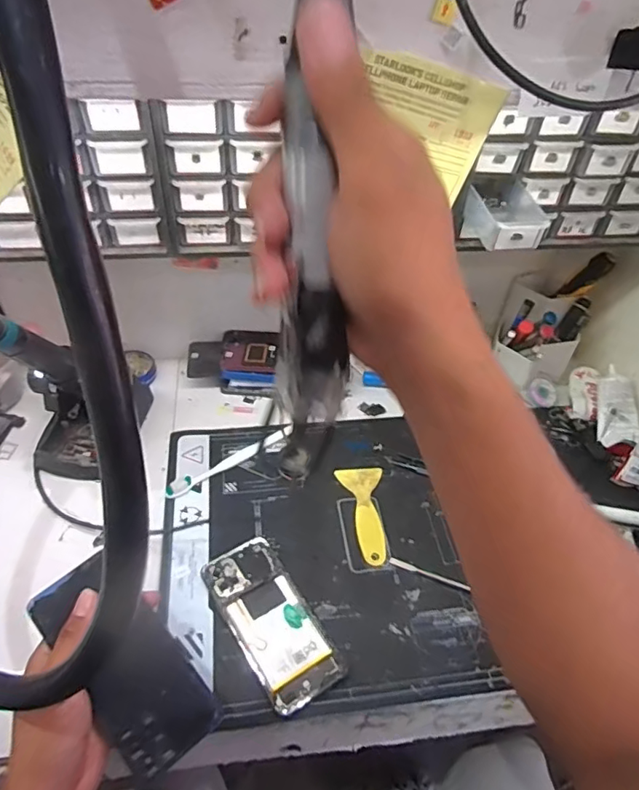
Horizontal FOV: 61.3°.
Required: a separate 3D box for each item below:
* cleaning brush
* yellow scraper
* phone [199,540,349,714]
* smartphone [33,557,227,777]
[{"bbox_3d":[-0.105,0.076,0.652,0.171,0.010,0.020,-27,54,-27],"label":"cleaning brush"},{"bbox_3d":[0.048,0.135,0.612,0.051,0.004,0.118,2,46,-3],"label":"yellow scraper"},{"bbox_3d":[-0.047,0.213,0.519,0.071,0.014,0.163,-24,53,-25],"label":"phone"},{"bbox_3d":[-0.145,0.201,0.409,0.074,0.007,0.159,-32,86,-25],"label":"smartphone"}]

